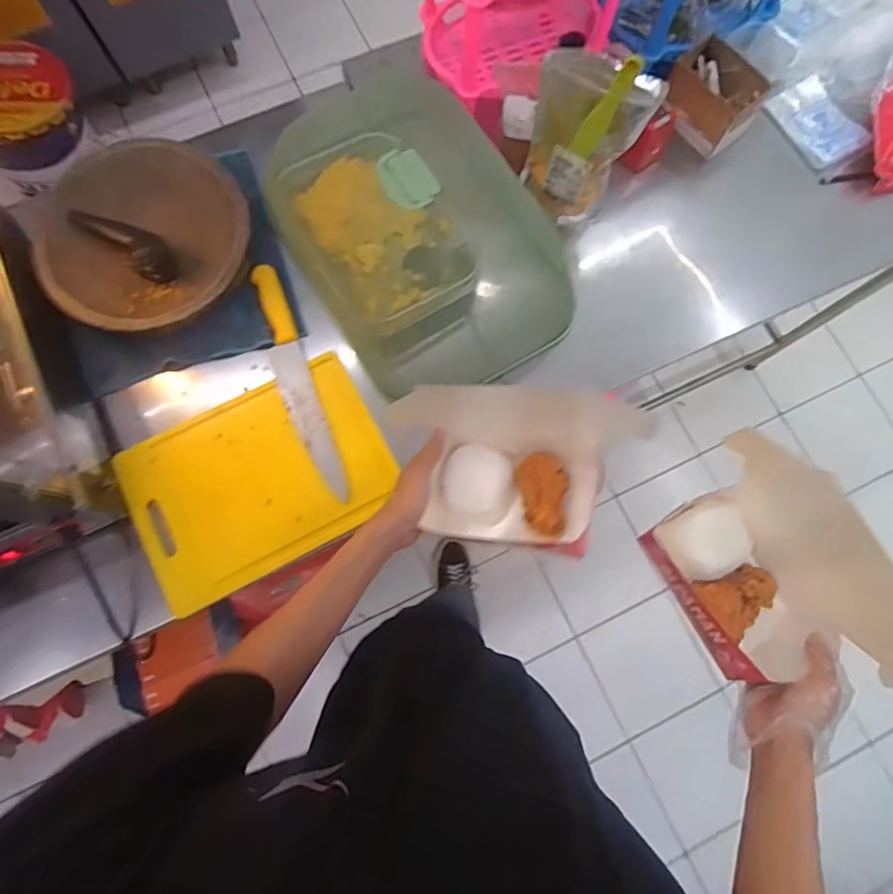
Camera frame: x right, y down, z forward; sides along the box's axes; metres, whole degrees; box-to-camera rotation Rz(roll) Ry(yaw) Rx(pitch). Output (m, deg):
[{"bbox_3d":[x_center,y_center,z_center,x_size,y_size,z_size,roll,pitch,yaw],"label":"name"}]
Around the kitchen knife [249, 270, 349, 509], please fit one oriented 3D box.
[{"bbox_3d":[-0.217,-0.097,0.778,0.046,0.025,0.368,-20,79,-6],"label":"kitchen knife"}]

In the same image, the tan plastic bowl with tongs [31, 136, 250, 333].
[{"bbox_3d":[-0.430,-0.302,0.767,0.279,0.105,0.250,-29,80,-8],"label":"tan plastic bowl with tongs"}]

